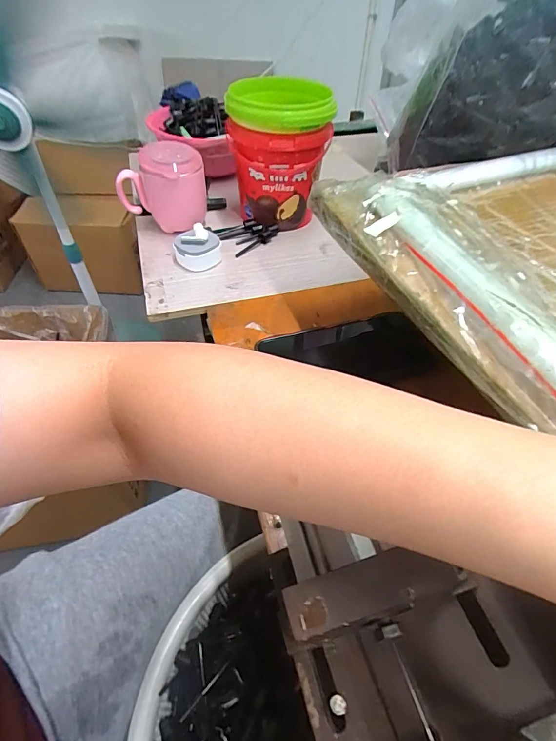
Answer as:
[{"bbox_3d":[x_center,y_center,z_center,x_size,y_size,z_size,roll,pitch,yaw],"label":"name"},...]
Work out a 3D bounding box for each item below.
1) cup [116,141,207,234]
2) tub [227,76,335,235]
[{"bbox_3d":[-0.151,-0.244,0.514,0.105,0.102,0.071,12,49,8],"label":"cup"},{"bbox_3d":[-0.001,-0.290,0.525,0.129,0.156,0.132,-3,49,-5],"label":"tub"}]

